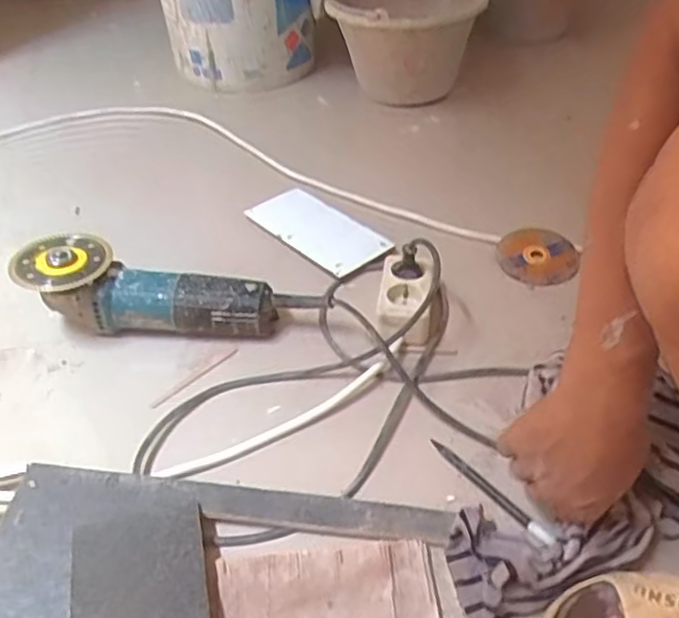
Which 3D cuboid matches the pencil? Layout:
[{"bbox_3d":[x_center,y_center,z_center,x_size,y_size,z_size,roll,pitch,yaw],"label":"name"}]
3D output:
[{"bbox_3d":[0.128,0.153,0.579,0.012,0.008,0.133,-29,47,-28],"label":"pencil"}]

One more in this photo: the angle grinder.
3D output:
[{"bbox_3d":[-0.197,-0.019,0.710,0.255,0.092,0.077,0,41,1],"label":"angle grinder"}]

